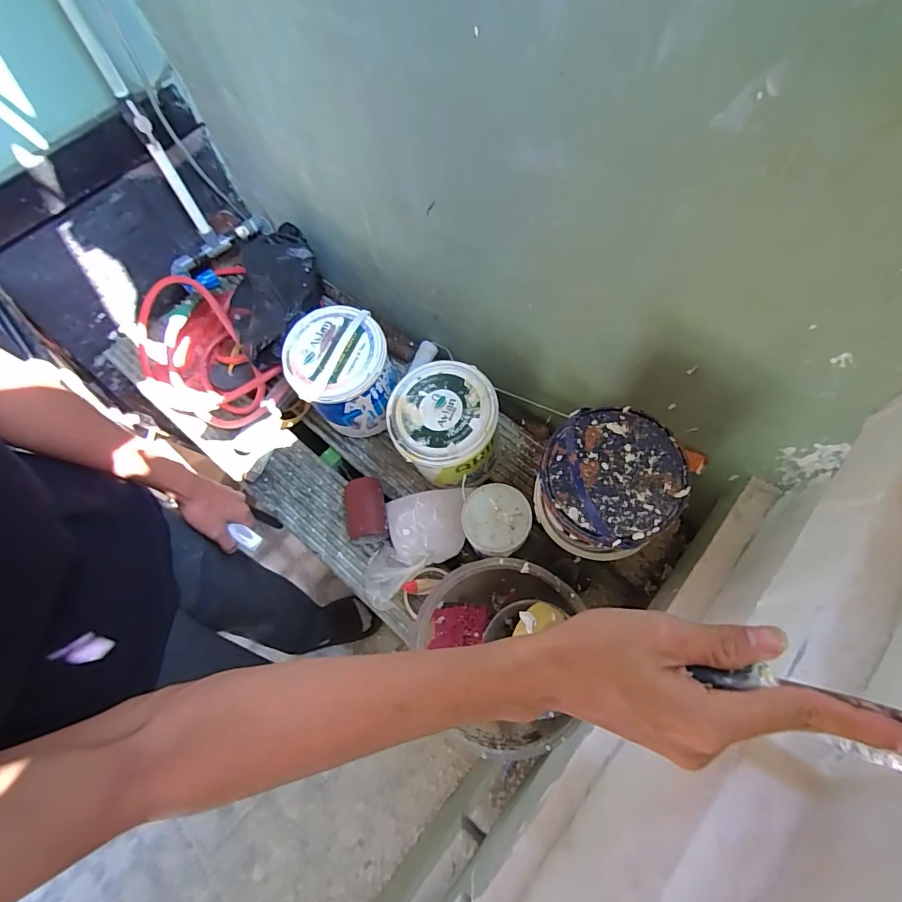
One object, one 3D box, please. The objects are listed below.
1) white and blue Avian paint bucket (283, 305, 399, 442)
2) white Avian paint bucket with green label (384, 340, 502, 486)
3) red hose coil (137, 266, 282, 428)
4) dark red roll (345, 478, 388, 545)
[{"bbox_3d":[-0.198,-0.138,0.889,0.171,0.207,0.168,-1,67,2],"label":"white and blue Avian paint bucket"},{"bbox_3d":[-0.011,-0.034,0.818,0.168,0.168,0.167,-1,67,2],"label":"white Avian paint bucket with green label"},{"bbox_3d":[-0.530,-0.222,0.998,0.292,0.138,0.435,-31,69,-10],"label":"red hose coil"},{"bbox_3d":[-0.160,0.111,0.875,0.079,0.061,0.114,-10,67,-2],"label":"dark red roll"}]

